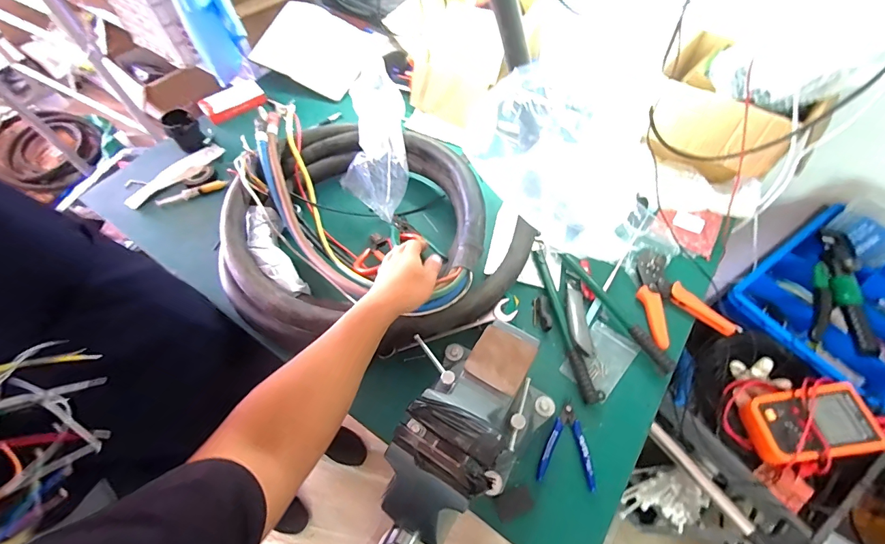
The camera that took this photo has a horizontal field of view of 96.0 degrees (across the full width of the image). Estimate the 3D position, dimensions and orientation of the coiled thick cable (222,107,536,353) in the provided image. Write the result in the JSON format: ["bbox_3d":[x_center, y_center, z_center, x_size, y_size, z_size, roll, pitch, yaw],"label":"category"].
[{"bbox_3d":[-0.127,-0.106,0.754,0.556,0.101,0.486,4,58,6],"label":"coiled thick cable"}]

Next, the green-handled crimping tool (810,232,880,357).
[{"bbox_3d":[0.775,0.019,0.778,0.084,0.049,0.319,23,62,17],"label":"green-handled crimping tool"}]

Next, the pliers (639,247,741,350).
[{"bbox_3d":[0.395,0.039,0.690,0.123,0.022,0.177,-11,58,-4],"label":"pliers"}]

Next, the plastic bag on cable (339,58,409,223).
[{"bbox_3d":[-0.141,-0.256,0.807,0.140,0.112,0.283,1,80,3],"label":"plastic bag on cable"}]

